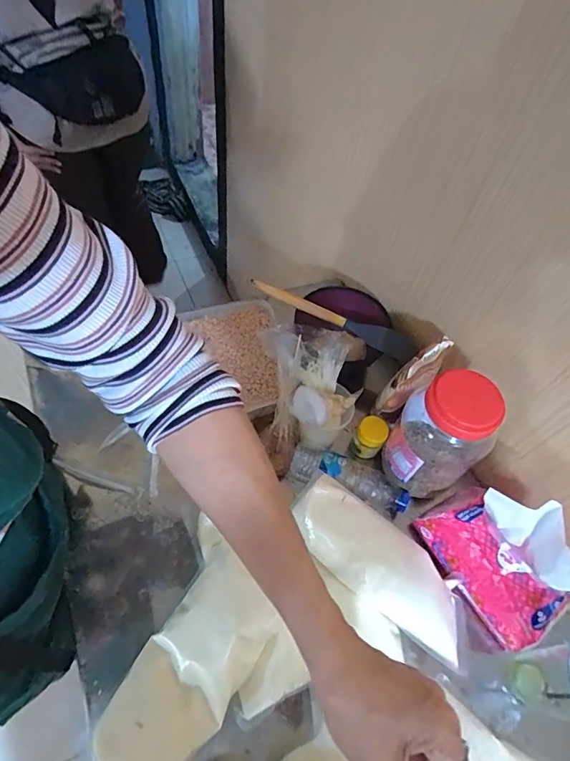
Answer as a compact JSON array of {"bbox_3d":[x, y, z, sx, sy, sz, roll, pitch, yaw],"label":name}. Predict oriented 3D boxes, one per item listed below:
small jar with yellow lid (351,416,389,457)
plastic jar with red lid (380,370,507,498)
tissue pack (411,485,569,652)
[{"bbox_3d":[0.131,0.088,0.671,0.043,0.070,0.047,2,56,-4],"label":"small jar with yellow lid"},{"bbox_3d":[0.198,0.076,0.576,0.089,0.192,0.082,2,56,-4],"label":"plastic jar with red lid"},{"bbox_3d":[0.266,0.215,0.532,0.092,0.169,0.183,-17,59,-16],"label":"tissue pack"}]

